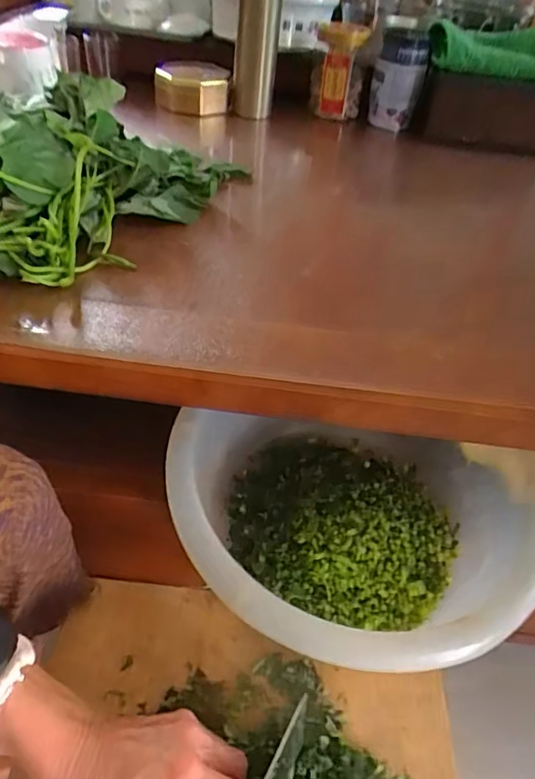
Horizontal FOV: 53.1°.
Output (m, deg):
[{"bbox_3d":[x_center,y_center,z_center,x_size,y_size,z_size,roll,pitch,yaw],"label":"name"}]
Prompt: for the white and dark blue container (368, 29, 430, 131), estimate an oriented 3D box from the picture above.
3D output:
[{"bbox_3d":[0.208,-0.490,0.858,0.076,0.135,0.077,12,43,7],"label":"white and dark blue container"}]

